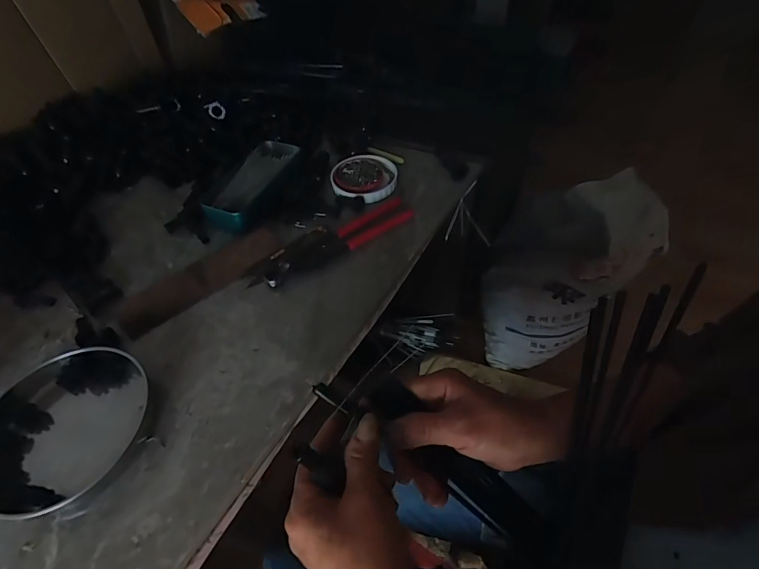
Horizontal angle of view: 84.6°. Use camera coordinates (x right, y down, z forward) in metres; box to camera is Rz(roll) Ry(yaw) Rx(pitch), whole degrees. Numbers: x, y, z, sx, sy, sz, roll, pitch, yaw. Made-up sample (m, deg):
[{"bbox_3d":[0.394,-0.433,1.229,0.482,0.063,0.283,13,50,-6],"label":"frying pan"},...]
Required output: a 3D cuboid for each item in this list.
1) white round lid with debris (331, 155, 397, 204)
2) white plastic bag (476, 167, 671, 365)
[{"bbox_3d":[-0.019,-0.145,0.554,0.083,0.013,0.088,-2,50,3],"label":"white round lid with debris"},{"bbox_3d":[0.425,0.007,1.001,0.324,0.556,0.127,6,51,9],"label":"white plastic bag"}]

